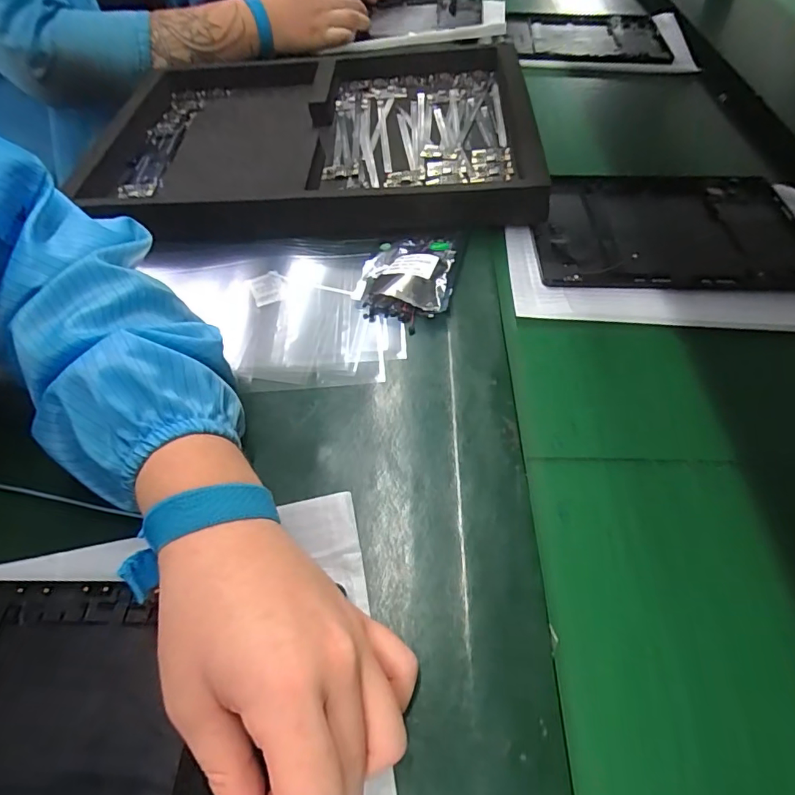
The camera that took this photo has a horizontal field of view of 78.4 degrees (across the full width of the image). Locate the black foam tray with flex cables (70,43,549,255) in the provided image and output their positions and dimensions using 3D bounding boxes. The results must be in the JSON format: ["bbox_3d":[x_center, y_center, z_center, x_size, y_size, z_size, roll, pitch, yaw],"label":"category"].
[{"bbox_3d":[-0.081,-0.277,0.502,0.425,0.033,0.312,-1,55,0],"label":"black foam tray with flex cables"}]

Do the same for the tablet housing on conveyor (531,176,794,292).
[{"bbox_3d":[0.241,-0.154,0.436,0.235,0.006,0.163,3,55,3],"label":"tablet housing on conveyor"}]

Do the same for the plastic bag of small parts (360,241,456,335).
[{"bbox_3d":[0.007,-0.096,0.387,0.069,0.018,0.090,6,55,5],"label":"plastic bag of small parts"}]

